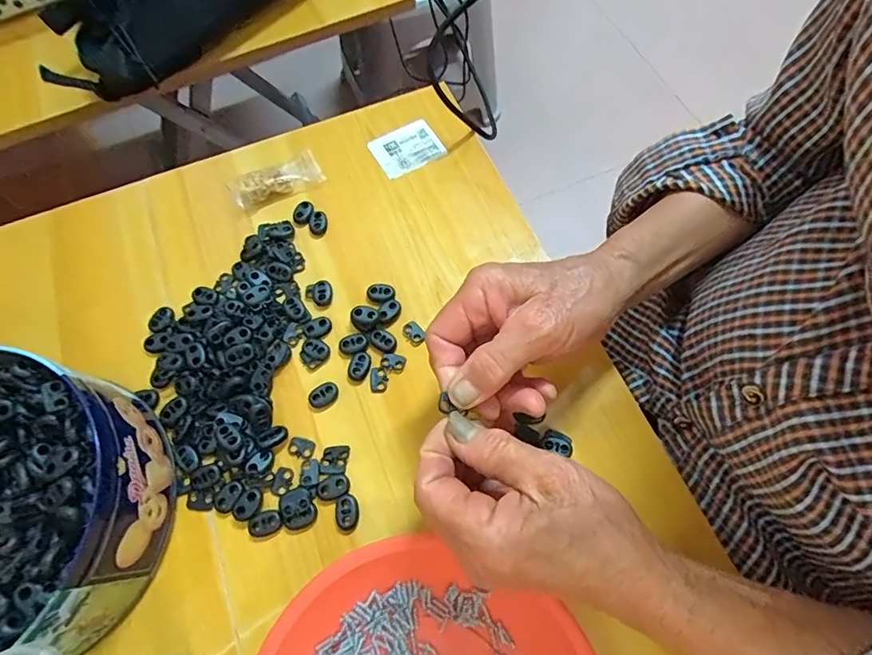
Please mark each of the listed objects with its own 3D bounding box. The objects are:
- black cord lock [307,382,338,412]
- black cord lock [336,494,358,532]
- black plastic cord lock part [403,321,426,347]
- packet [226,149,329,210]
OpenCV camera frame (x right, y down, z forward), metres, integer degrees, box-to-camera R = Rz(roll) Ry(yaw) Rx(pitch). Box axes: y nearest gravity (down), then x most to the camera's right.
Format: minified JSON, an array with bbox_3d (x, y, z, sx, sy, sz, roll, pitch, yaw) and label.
[{"bbox_3d":[-0.081,0.049,0.349,0.015,0.004,0.023,40,72,17],"label":"black cord lock"},{"bbox_3d":[-0.058,0.121,0.316,0.013,0.004,0.022,-7,66,-2],"label":"black cord lock"},{"bbox_3d":[-0.017,0.004,0.367,0.014,0.004,0.019,-32,69,-13],"label":"black plastic cord lock part"},{"bbox_3d":[-0.141,-0.131,0.426,0.079,0.017,0.032,-26,68,-10],"label":"packet"}]

